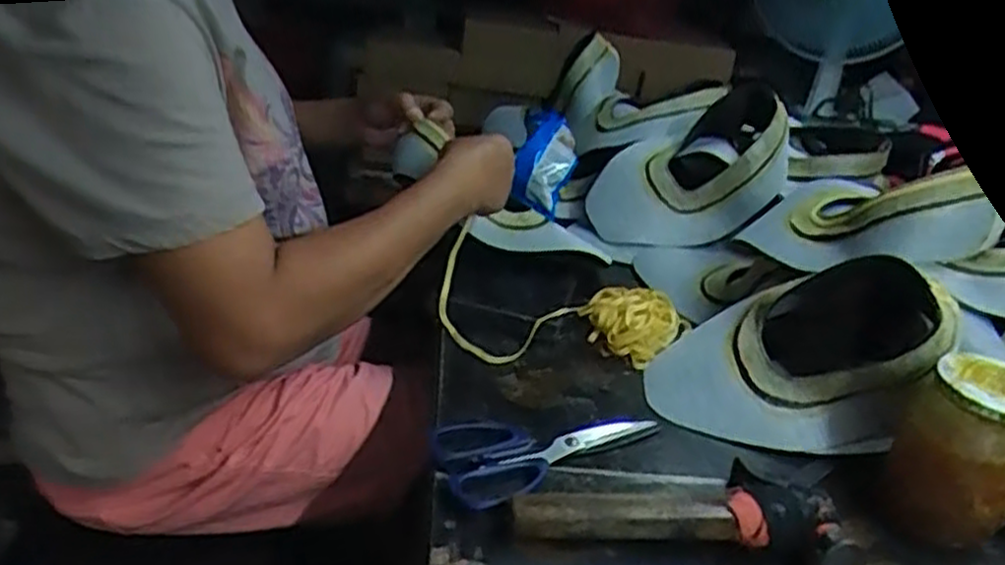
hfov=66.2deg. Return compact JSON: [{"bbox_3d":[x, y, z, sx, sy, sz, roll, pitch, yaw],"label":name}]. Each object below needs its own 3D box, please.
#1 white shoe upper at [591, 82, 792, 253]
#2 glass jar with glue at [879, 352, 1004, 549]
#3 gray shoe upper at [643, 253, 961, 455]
[{"bbox_3d":[0.209,-0.115,0.874,0.229,0.149,0.068,-15,-6,15],"label":"white shoe upper"},{"bbox_3d":[0.310,0.121,0.527,0.076,0.128,0.071,6,28,-3],"label":"glass jar with glue"},{"bbox_3d":[0.234,0.042,0.629,0.195,0.153,0.121,14,28,12],"label":"gray shoe upper"}]

